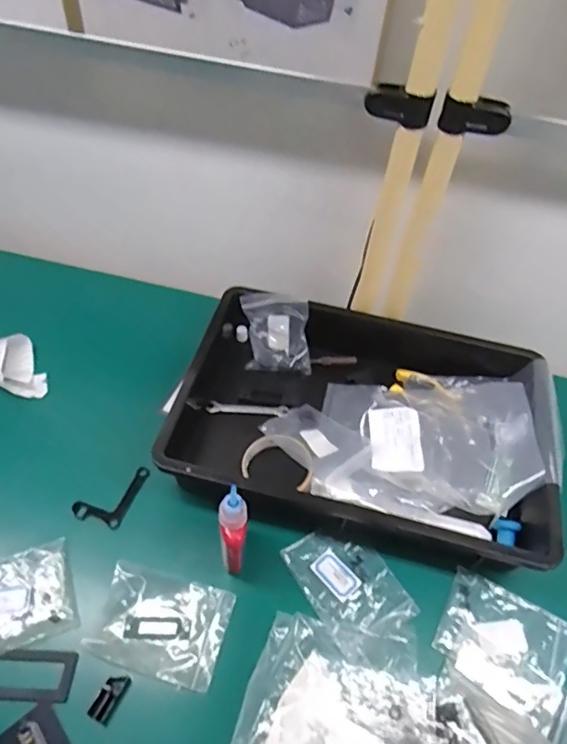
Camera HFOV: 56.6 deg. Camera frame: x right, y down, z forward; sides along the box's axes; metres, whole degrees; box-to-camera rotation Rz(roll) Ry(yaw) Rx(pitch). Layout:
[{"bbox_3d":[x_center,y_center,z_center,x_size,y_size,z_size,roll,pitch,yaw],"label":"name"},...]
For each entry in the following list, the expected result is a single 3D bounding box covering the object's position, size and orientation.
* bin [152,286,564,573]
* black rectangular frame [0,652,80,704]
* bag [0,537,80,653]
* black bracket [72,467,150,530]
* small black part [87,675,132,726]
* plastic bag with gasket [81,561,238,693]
[{"bbox_3d":[0.102,0.050,0.655,0.438,0.074,0.307,13,53,6],"label":"bin"},{"bbox_3d":[-0.251,0.296,0.512,0.097,0.005,0.043,2,52,-3],"label":"black rectangular frame"},{"bbox_3d":[-0.283,0.236,0.540,0.126,0.016,0.095,-16,55,-15],"label":"bag"},{"bbox_3d":[-0.203,0.143,0.624,0.057,0.016,0.082,19,57,10],"label":"black bracket"},{"bbox_3d":[-0.163,0.307,0.497,0.019,0.014,0.041,25,55,15],"label":"small black part"},{"bbox_3d":[-0.120,0.252,0.528,0.124,0.023,0.092,14,53,7],"label":"plastic bag with gasket"}]

